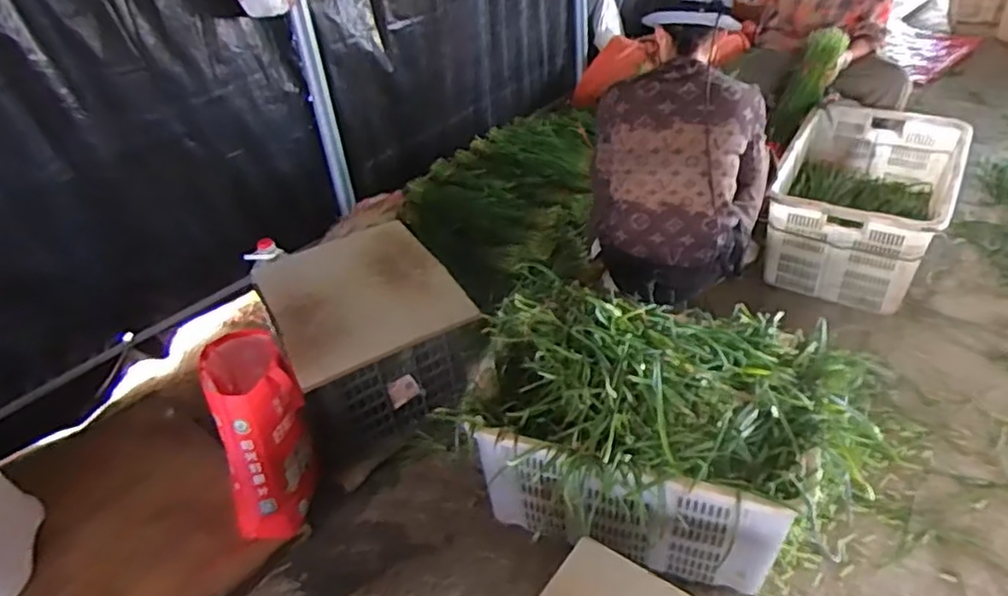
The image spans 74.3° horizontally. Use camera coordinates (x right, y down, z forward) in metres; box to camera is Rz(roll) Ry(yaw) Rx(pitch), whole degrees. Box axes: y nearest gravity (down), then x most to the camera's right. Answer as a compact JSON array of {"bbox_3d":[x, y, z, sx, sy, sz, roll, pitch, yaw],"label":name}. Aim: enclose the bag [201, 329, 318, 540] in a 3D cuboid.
[{"bbox_3d":[-0.541,0.308,1.474,0.197,0.479,0.158,-8,12,-1],"label":"bag"}]

